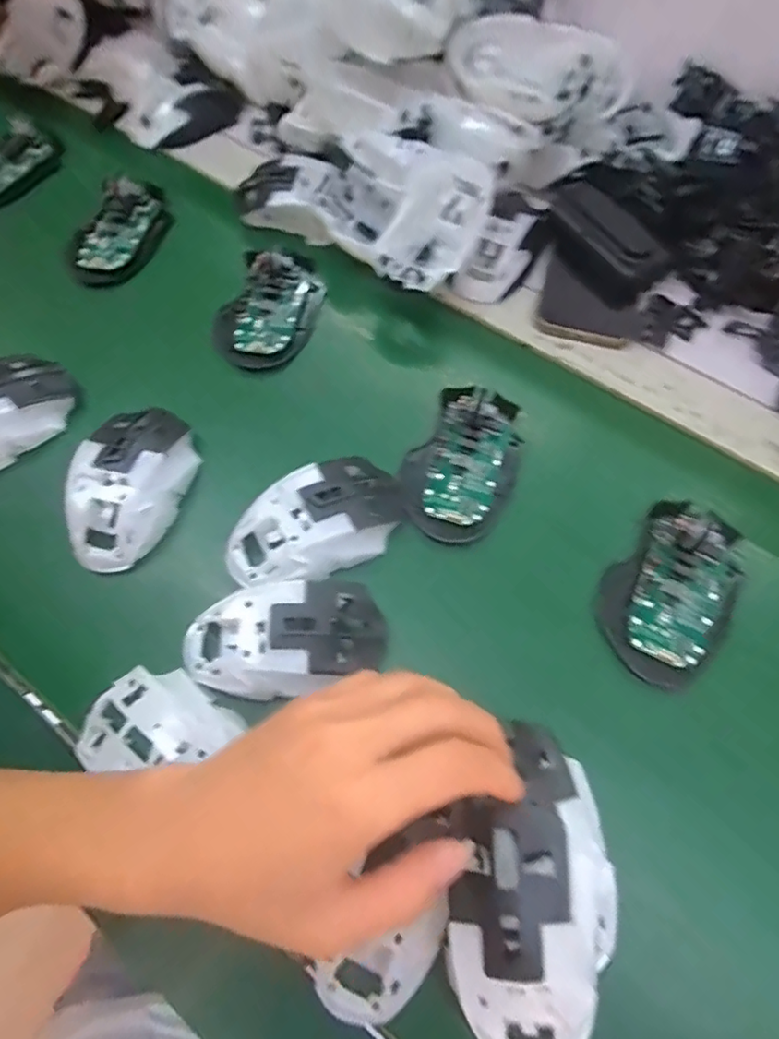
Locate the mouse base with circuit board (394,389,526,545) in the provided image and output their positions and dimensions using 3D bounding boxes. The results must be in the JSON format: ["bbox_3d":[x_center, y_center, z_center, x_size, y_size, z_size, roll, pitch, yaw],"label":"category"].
[{"bbox_3d":[0.053,-0.039,0.379,0.073,0.024,0.111,29,72,13],"label":"mouse base with circuit board"}]

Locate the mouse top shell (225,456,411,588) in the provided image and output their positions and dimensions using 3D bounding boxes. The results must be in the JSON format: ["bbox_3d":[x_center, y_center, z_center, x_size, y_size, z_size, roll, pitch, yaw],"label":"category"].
[{"bbox_3d":[-0.047,0.004,0.350,0.114,0.033,0.063,-32,70,-9],"label":"mouse top shell"}]

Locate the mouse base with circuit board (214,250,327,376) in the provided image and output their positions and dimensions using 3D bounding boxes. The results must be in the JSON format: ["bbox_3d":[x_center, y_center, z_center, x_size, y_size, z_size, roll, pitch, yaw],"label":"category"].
[{"bbox_3d":[-0.095,-0.169,0.443,0.074,0.032,0.107,11,69,7],"label":"mouse base with circuit board"}]

